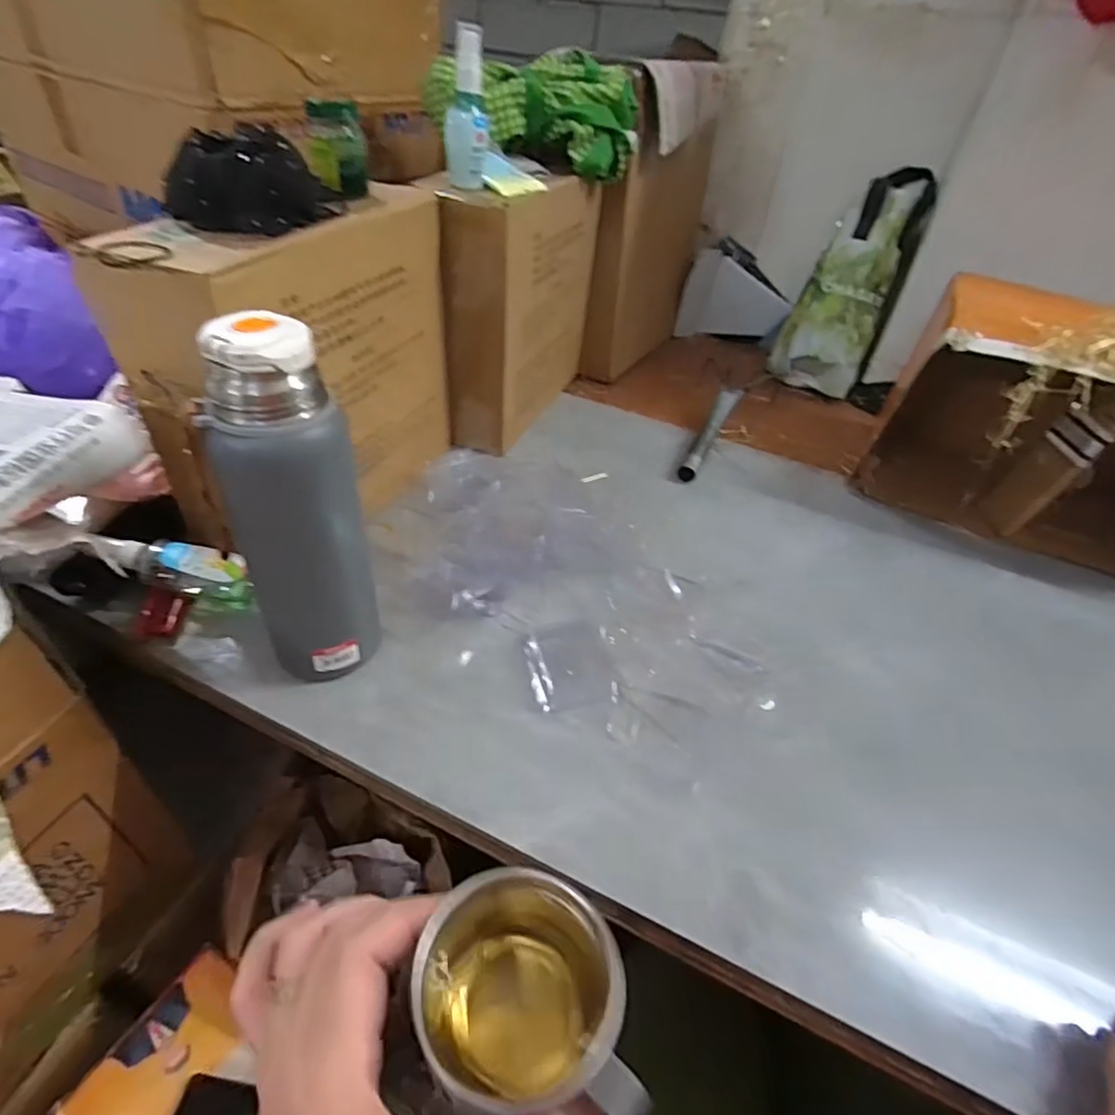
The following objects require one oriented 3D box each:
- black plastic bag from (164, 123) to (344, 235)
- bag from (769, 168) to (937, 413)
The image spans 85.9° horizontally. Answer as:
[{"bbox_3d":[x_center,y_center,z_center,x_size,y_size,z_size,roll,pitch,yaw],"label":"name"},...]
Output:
[{"bbox_3d":[-0.228,-0.277,0.437,0.094,0.054,0.085,16,42,10],"label":"black plastic bag"},{"bbox_3d":[0.455,-0.412,0.901,0.163,0.328,0.105,25,23,20],"label":"bag"}]

